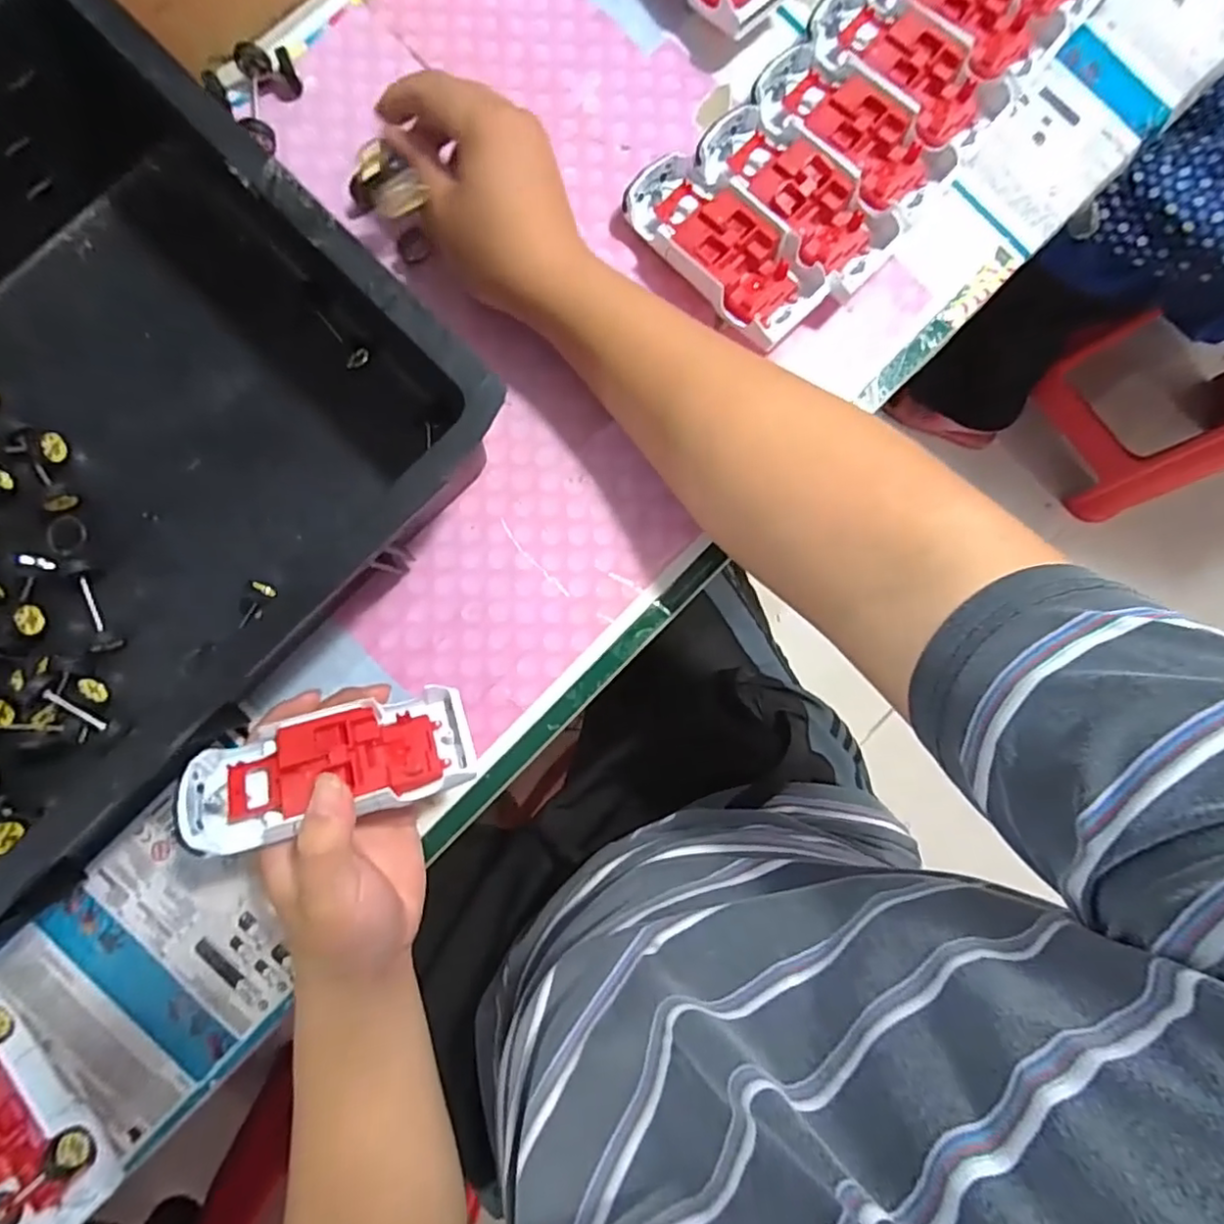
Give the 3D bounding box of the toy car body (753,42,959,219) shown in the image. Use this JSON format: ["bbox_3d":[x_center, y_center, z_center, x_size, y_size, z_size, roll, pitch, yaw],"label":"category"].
[{"bbox_3d":[0.144,-0.294,0.375,0.054,0.029,0.125,-44,87,-4],"label":"toy car body"}]

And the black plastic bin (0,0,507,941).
[{"bbox_3d":[-0.309,-0.049,0.318,0.306,0.098,0.456,43,87,0],"label":"black plastic bin"}]

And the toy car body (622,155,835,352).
[{"bbox_3d":[0.064,-0.218,0.371,0.053,0.031,0.131,-42,87,-4],"label":"toy car body"}]

